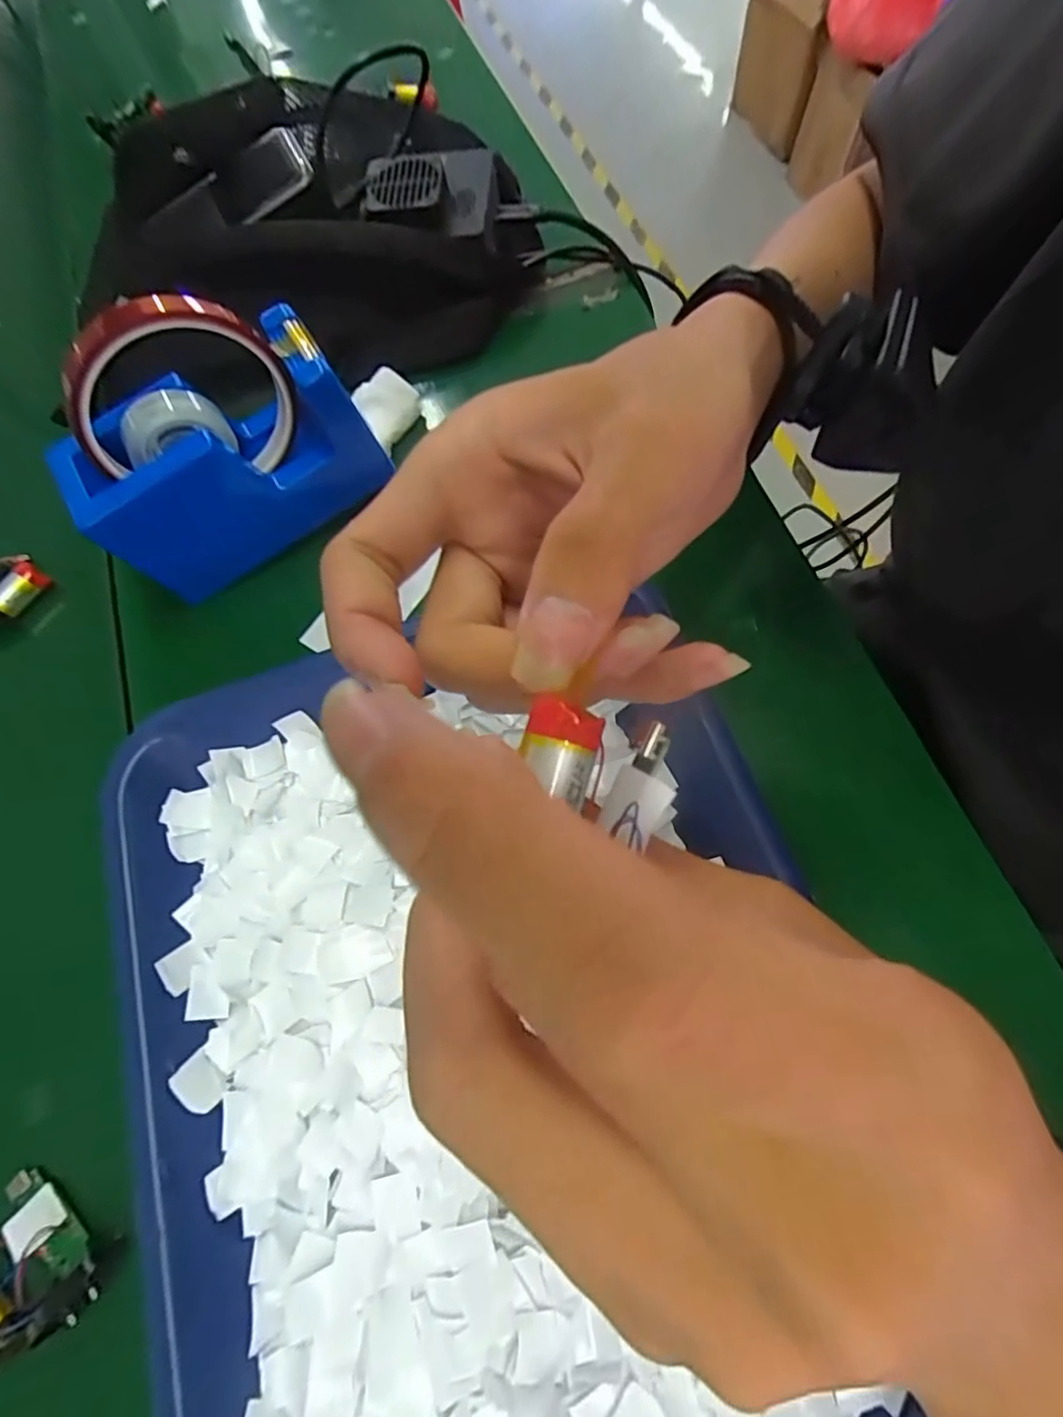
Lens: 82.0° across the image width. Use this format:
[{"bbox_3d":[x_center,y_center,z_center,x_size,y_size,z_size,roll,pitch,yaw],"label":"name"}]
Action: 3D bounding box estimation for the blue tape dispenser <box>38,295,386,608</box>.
[{"bbox_3d":[-0.145,-0.123,0.277,0.128,0.116,0.043,-30,70,-9],"label":"blue tape dispenser"}]

